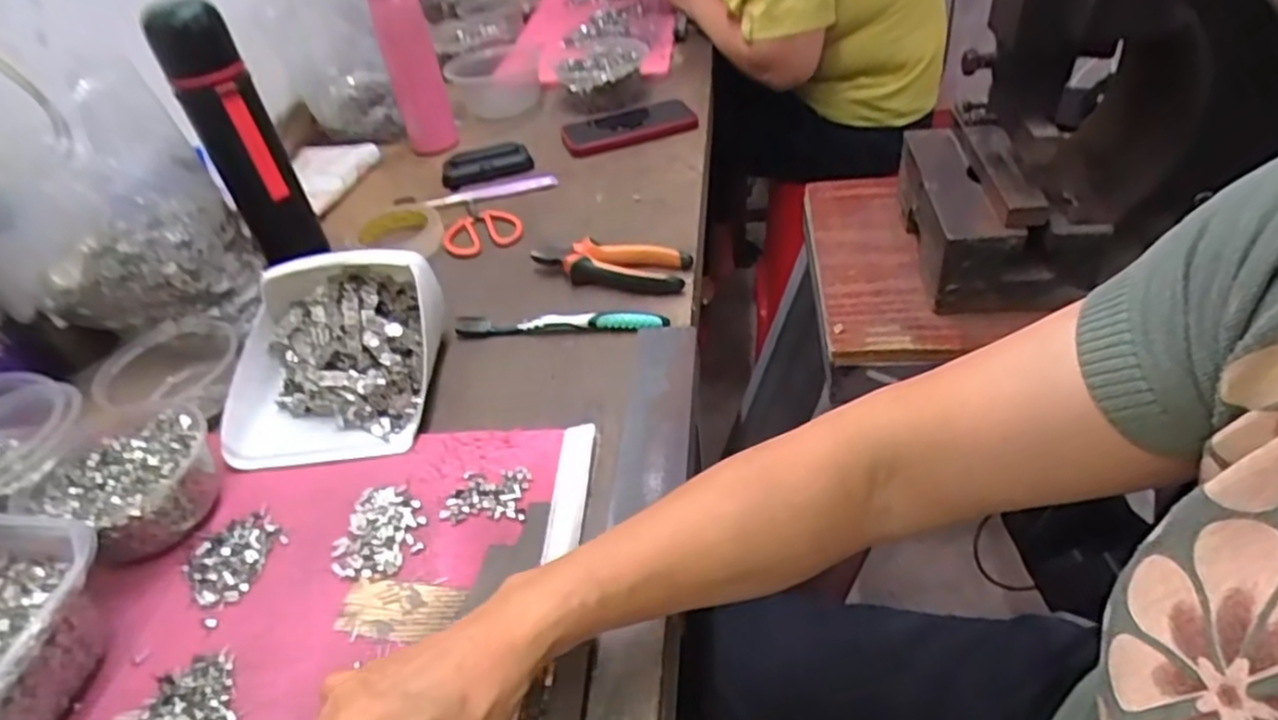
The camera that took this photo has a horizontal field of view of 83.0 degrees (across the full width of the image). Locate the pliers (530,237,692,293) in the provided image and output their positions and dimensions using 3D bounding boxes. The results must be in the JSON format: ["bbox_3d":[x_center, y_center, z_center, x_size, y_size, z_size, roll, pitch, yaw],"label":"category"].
[{"bbox_3d":[-0.029,-0.090,0.674,0.147,0.023,0.052,5,43,12],"label":"pliers"}]

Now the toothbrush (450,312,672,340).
[{"bbox_3d":[-0.069,-0.035,0.626,0.185,0.013,0.013,0,42,7],"label":"toothbrush"}]

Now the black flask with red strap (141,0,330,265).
[{"bbox_3d":[-0.375,-0.201,0.687,0.066,0.245,0.056,-23,44,-18],"label":"black flask with red strap"}]

